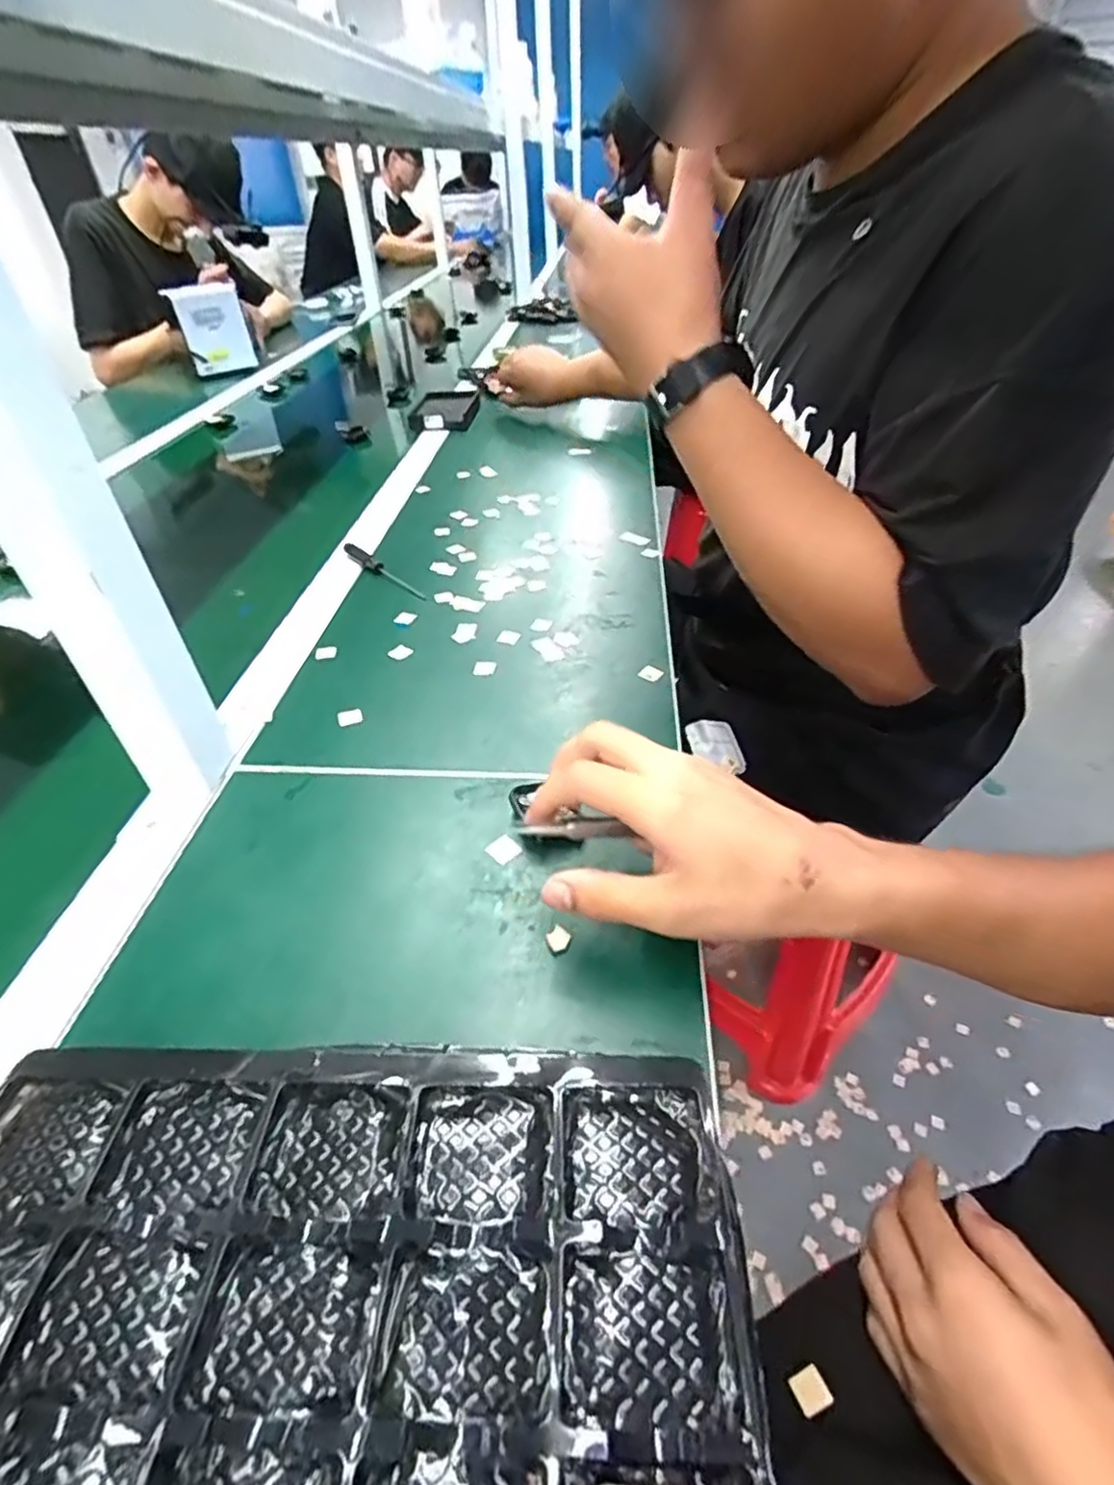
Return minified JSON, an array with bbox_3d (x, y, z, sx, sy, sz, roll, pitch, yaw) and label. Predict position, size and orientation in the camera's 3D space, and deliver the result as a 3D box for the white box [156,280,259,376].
[{"bbox_3d":[-0.684,-0.825,1.345,0.134,0.158,0.032,-34,59,-29],"label":"white box"}]

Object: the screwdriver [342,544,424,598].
[{"bbox_3d":[-0.168,-0.165,0.652,0.125,0.009,0.013,35,53,24],"label":"screwdriver"}]

